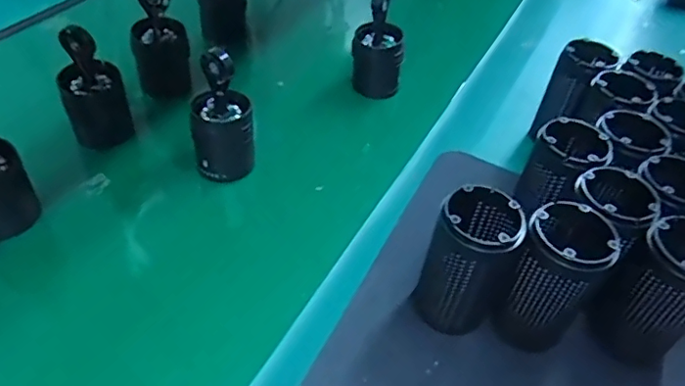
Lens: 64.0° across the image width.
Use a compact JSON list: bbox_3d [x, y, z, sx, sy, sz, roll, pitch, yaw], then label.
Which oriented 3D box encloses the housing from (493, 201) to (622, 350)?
[{"bbox_3d":[0.140,0.062,0.372,0.052,0.105,0.054,3,45,-3],"label":"housing"}]

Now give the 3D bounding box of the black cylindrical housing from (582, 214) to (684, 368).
[{"bbox_3d":[0.209,0.070,0.368,0.058,0.109,0.054,3,45,-3],"label":"black cylindrical housing"}]

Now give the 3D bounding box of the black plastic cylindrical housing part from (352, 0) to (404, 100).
[{"bbox_3d":[0.039,-0.160,0.600,0.055,0.111,0.045,5,45,-1],"label":"black plastic cylindrical housing part"}]

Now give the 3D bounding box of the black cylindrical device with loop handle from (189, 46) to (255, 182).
[{"bbox_3d":[-0.106,-0.069,0.486,0.054,0.109,0.052,-3,45,-9],"label":"black cylindrical device with loop handle"}]

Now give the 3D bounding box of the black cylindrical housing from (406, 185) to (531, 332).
[{"bbox_3d":[0.083,0.052,0.377,0.052,0.106,0.063,27,48,20],"label":"black cylindrical housing"}]

